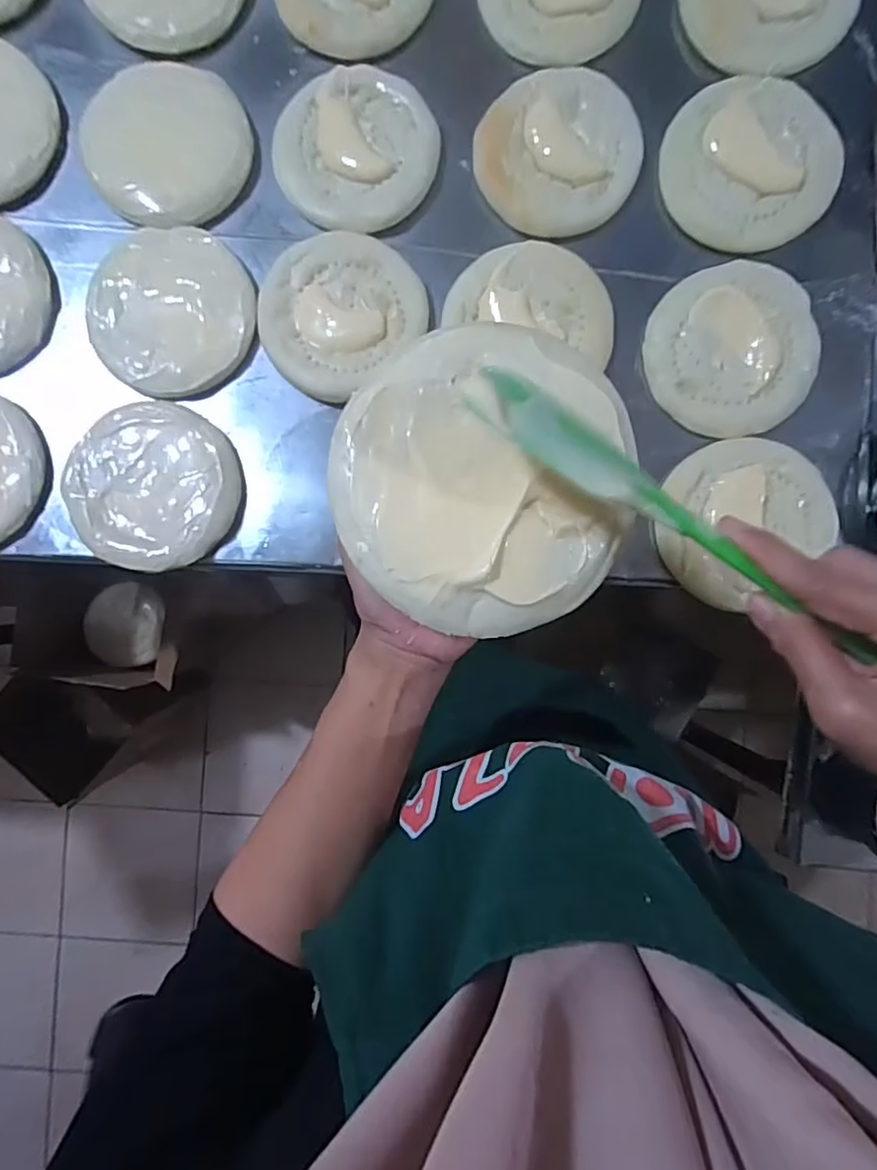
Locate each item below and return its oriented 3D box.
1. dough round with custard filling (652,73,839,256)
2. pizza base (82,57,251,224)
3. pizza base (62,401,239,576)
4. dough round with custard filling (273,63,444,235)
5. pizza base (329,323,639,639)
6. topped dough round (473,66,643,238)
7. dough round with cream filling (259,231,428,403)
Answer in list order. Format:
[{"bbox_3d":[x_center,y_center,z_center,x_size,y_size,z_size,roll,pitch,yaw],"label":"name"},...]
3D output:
[{"bbox_3d":[0.274,-0.371,0.503,0.141,0.022,0.145,0,90,1],"label":"dough round with custard filling"},{"bbox_3d":[-0.241,-0.394,0.507,0.136,0.014,0.140,0,90,1],"label":"pizza base"},{"bbox_3d":[-0.253,-0.089,0.508,0.146,0.013,0.142,0,90,1],"label":"pizza base"},{"bbox_3d":[-0.074,-0.396,0.517,0.142,0.011,0.140,0,90,1],"label":"dough round with custard filling"},{"bbox_3d":[0.022,-0.051,0.274,0.142,0.016,0.141,0,90,1],"label":"pizza base"},{"bbox_3d":[0.109,-0.386,0.511,0.140,0.009,0.133,-30,89,1],"label":"topped dough round"},{"bbox_3d":[-0.091,-0.247,0.515,0.142,0.009,0.131,0,90,1],"label":"dough round with cream filling"}]

